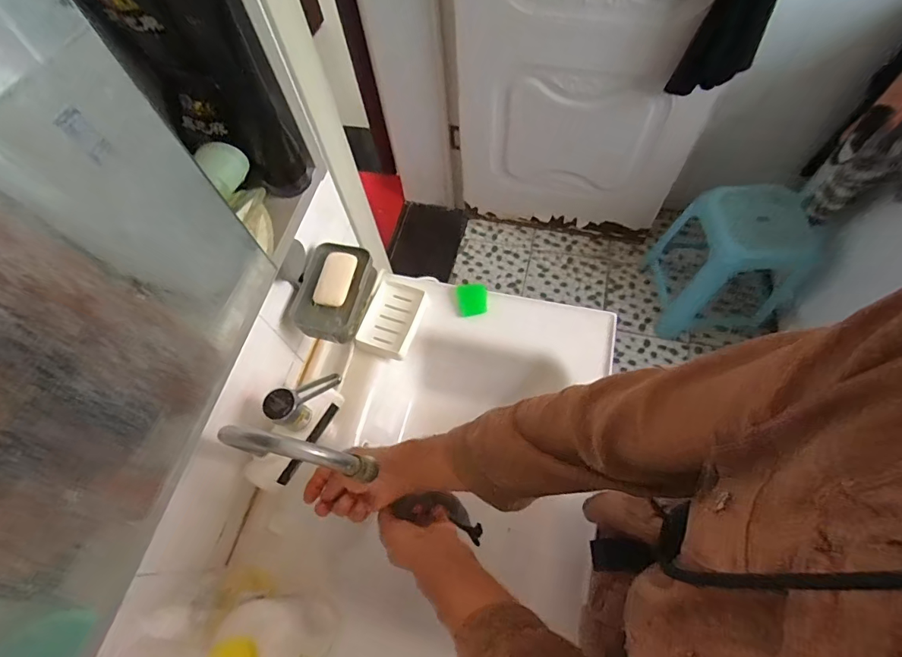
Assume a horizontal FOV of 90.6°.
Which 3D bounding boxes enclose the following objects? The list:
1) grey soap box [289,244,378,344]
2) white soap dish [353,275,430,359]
[{"bbox_3d":[-0.169,-0.051,0.645,0.091,0.046,0.139,10,65,10],"label":"grey soap box"},{"bbox_3d":[-0.097,-0.020,0.747,0.094,0.014,0.132,16,66,12],"label":"white soap dish"}]

